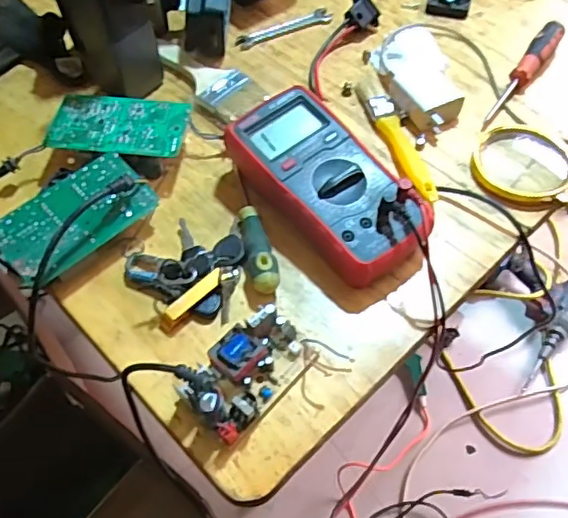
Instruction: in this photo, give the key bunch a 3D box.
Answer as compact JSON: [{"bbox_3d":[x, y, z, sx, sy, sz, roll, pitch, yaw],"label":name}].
[{"bbox_3d":[-0.083,0.005,0.458,0.091,0.027,0.102,7,58,5],"label":"key bunch"}]

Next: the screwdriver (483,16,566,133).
[{"bbox_3d":[0.248,-0.191,0.580,0.025,0.029,0.155,29,62,18],"label":"screwdriver"}]

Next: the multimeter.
[{"bbox_3d":[0.034,-0.064,0.476,0.089,0.041,0.181,-33,63,-19],"label":"multimeter"}]

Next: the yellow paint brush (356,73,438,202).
[{"bbox_3d":[0.110,-0.122,0.545,0.030,0.011,0.170,-15,58,-9],"label":"yellow paint brush"}]

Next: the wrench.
[{"bbox_3d":[0.000,-0.264,0.647,0.116,0.004,0.027,-21,59,-12],"label":"wrench"}]

